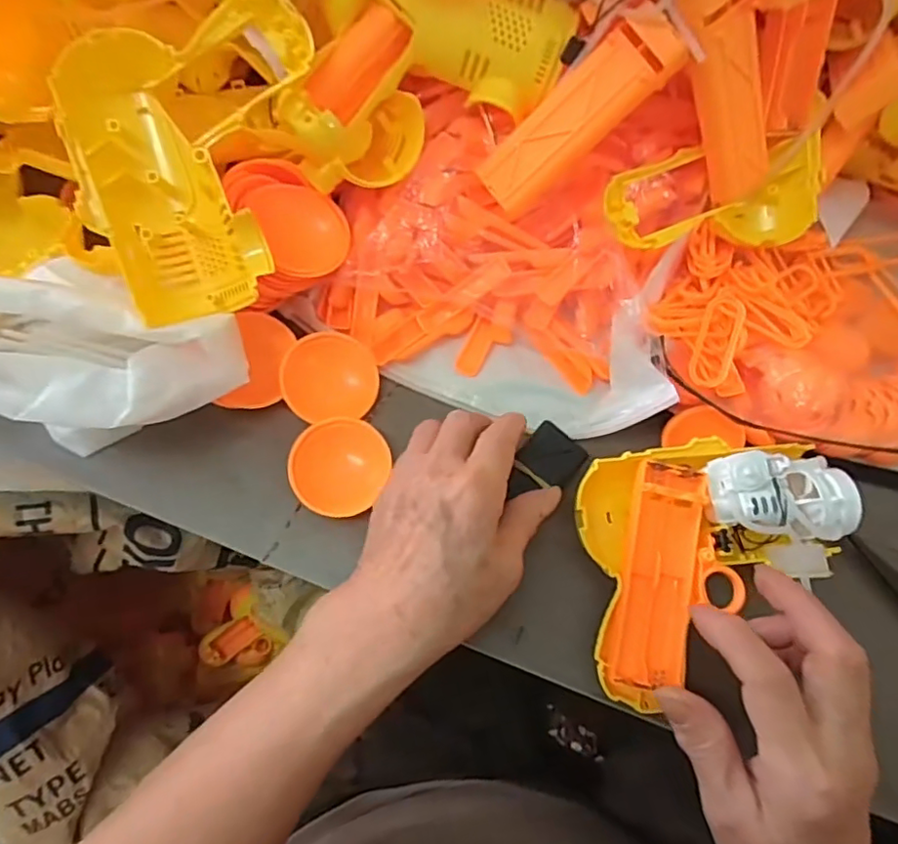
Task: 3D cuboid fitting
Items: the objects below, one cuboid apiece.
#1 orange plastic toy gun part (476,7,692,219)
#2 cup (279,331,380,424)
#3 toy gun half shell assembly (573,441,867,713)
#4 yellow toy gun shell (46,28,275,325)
[{"bbox_3d":[0.064,-0.154,0.294,0.108,0.015,0.032,-38,70,22],"label":"orange plastic toy gun part"},{"bbox_3d":[-0.069,-0.025,0.337,0.053,0.014,0.053,1,84,-14],"label":"cup"},{"bbox_3d":[0.136,0.064,0.291,0.139,0.027,0.111,-11,69,-6],"label":"toy gun half shell assembly"},{"bbox_3d":[-0.144,-0.118,0.290,0.068,0.028,0.131,-25,104,-11],"label":"yellow toy gun shell"}]

